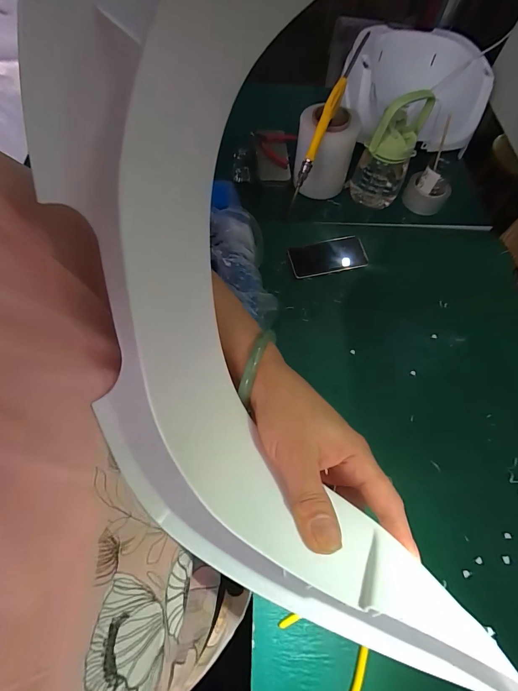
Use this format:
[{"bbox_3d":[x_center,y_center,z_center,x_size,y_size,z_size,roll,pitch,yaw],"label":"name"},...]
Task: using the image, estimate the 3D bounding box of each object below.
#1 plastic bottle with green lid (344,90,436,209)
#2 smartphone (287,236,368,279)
[{"bbox_3d":[0.272,-0.411,0.720,0.119,0.246,0.089,22,65,8],"label":"plastic bottle with green lid"},{"bbox_3d":[0.149,-0.192,0.724,0.165,0.009,0.078,-11,77,-4],"label":"smartphone"}]

